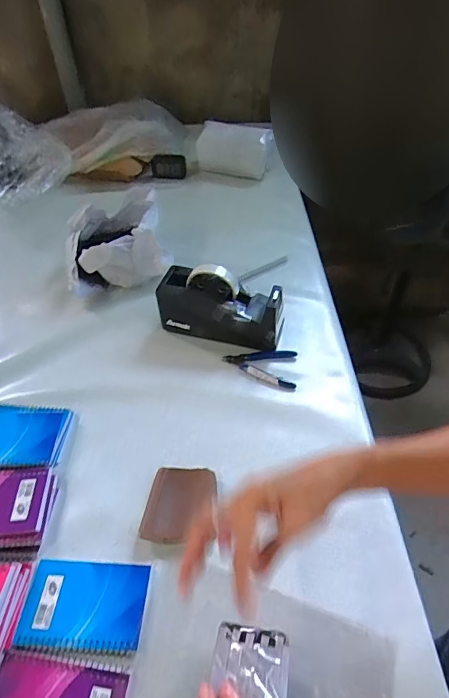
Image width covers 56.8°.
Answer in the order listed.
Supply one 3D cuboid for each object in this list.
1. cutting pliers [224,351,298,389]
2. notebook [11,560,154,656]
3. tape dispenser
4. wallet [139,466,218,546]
[{"bbox_3d":[0.055,0.026,0.662,0.116,0.010,0.070,7,48,8],"label":"cutting pliers"},{"bbox_3d":[-0.149,0.274,0.448,0.129,0.007,0.081,2,48,3],"label":"notebook"},{"bbox_3d":[-0.006,-0.071,0.686,0.201,0.107,0.072,13,49,13],"label":"tape dispenser"},{"bbox_3d":[-0.054,0.188,0.508,0.077,0.014,0.092,12,53,-1],"label":"wallet"}]

